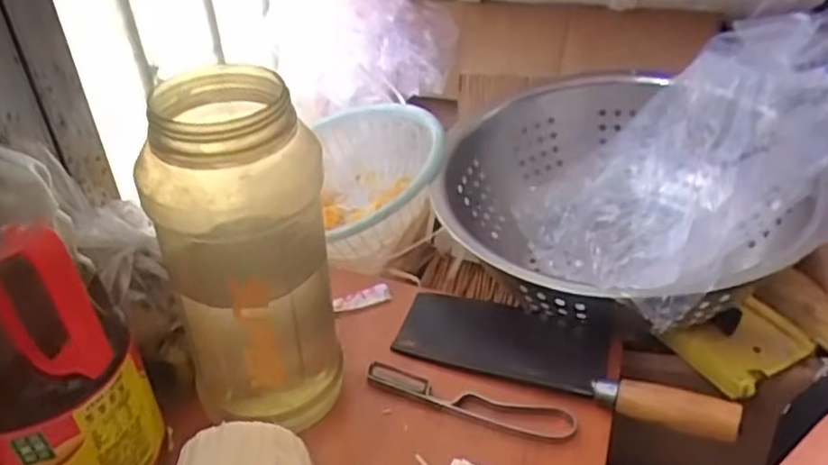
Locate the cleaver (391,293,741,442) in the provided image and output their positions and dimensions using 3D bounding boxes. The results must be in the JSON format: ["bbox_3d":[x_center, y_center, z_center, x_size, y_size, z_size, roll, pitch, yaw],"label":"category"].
[{"bbox_3d":[0.117,0.097,0.568,0.265,0.021,0.078,11,37,20],"label":"cleaver"}]

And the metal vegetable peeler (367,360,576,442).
[{"bbox_3d":[0.041,0.129,0.540,0.164,0.007,0.031,9,37,17],"label":"metal vegetable peeler"}]

